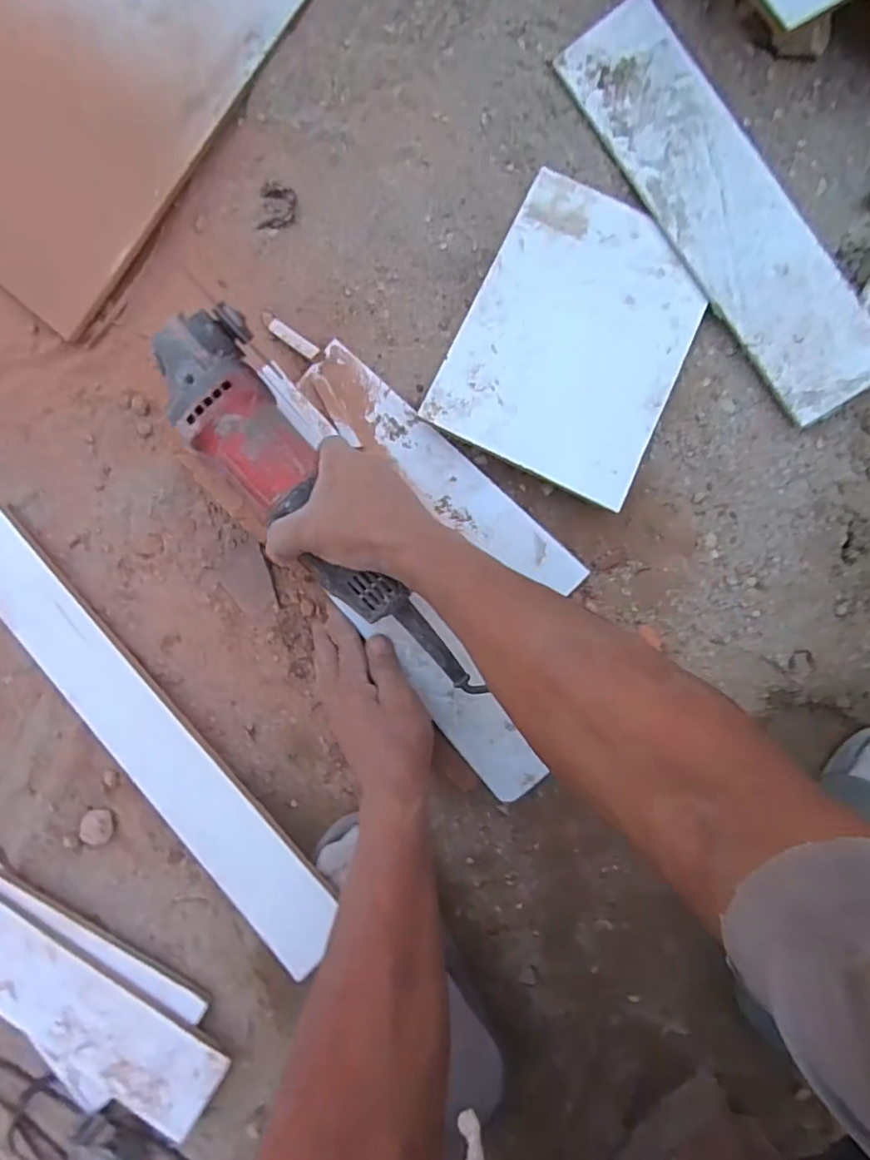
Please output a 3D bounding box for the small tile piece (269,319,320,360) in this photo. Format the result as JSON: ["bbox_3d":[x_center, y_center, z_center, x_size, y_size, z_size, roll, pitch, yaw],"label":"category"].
[{"bbox_3d":[-0.125,-0.214,0.534,0.059,0.005,0.012,38,92,17],"label":"small tile piece"}]

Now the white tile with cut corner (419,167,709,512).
[{"bbox_3d":[0.120,-0.204,0.502,0.176,0.007,0.243,25,84,1],"label":"white tile with cut corner"}]

